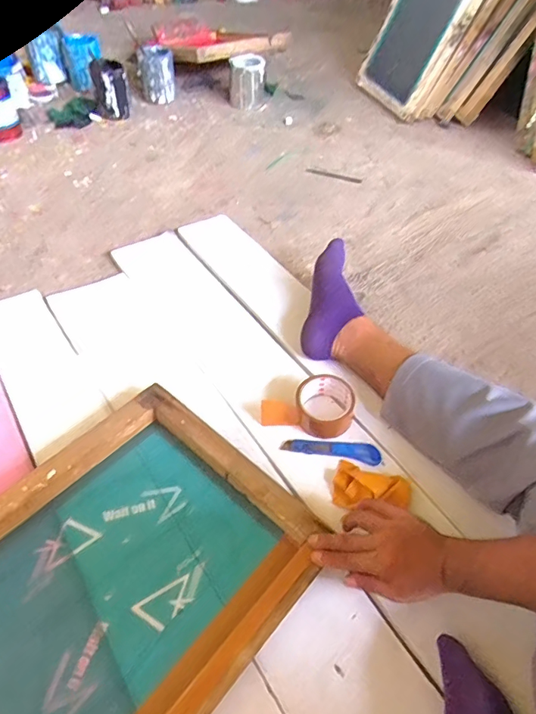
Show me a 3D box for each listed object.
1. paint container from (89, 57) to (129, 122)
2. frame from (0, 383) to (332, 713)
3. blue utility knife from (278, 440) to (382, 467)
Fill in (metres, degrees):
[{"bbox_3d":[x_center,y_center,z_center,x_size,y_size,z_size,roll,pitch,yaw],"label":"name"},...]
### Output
[{"bbox_3d":[-0.443,-0.753,1.334,0.087,0.136,0.090,-19,57,-18],"label":"paint container"},{"bbox_3d":[-0.191,0.273,0.570,0.358,0.059,0.459,36,59,21],"label":"frame"},{"bbox_3d":[0.096,0.144,0.726,0.148,0.017,0.032,8,53,1],"label":"blue utility knife"}]

